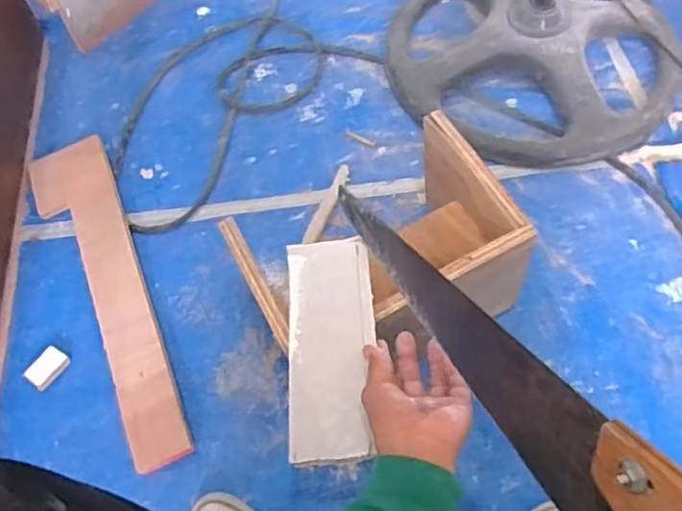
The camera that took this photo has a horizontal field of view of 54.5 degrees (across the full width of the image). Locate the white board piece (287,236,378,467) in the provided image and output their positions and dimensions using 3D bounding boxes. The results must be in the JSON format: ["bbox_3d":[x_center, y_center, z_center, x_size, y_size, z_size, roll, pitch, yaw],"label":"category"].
[{"bbox_3d":[-0.013,0.090,0.672,0.088,0.017,0.231,-1,62,4],"label":"white board piece"}]

